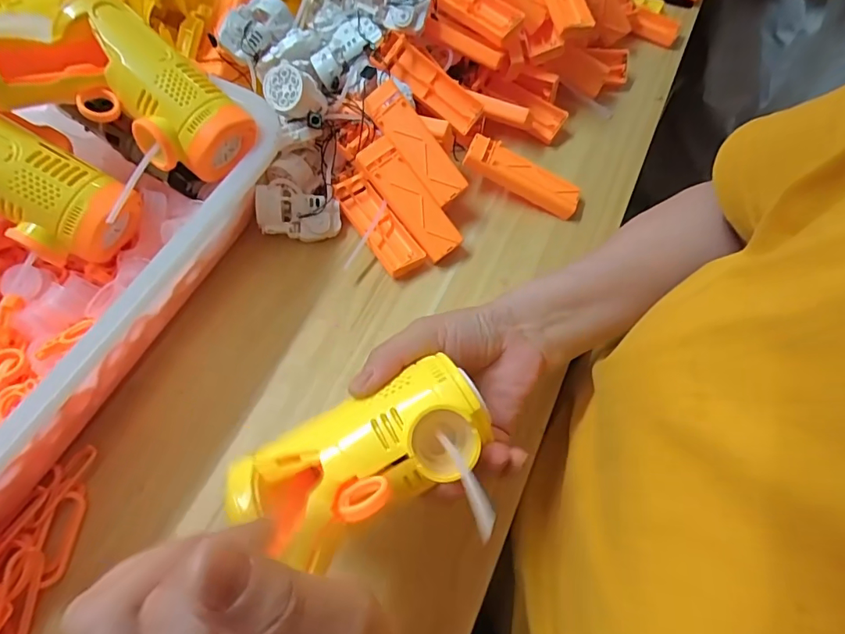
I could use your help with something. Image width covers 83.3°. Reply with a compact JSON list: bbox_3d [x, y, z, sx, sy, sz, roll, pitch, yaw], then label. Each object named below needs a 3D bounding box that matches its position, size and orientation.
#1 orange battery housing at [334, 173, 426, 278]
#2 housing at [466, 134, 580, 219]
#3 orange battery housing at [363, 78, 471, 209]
[{"bbox_3d":[-0.038,-0.080,0.405,0.033,0.023,0.100,-31,69,-17],"label":"orange battery housing"},{"bbox_3d":[0.089,-0.124,0.422,0.107,0.018,0.030,26,63,-9],"label":"housing"},{"bbox_3d":[-0.005,-0.144,0.396,0.034,0.018,0.108,-39,93,-20],"label":"orange battery housing"}]

